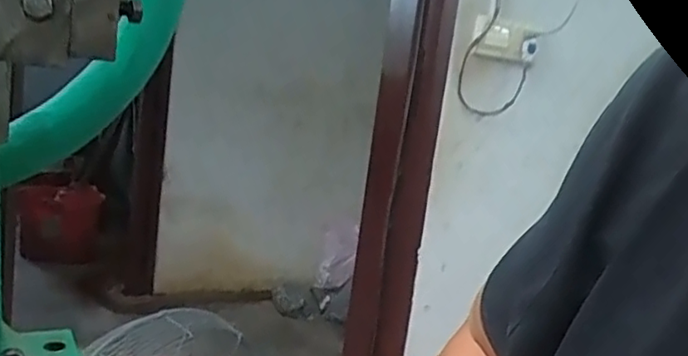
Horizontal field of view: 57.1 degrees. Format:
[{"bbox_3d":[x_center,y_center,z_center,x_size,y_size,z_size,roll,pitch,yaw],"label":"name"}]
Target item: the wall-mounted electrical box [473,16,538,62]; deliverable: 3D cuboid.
[{"bbox_3d":[0.365,-0.312,1.424,0.159,0.080,0.030,4,7,-26],"label":"wall-mounted electrical box"}]

